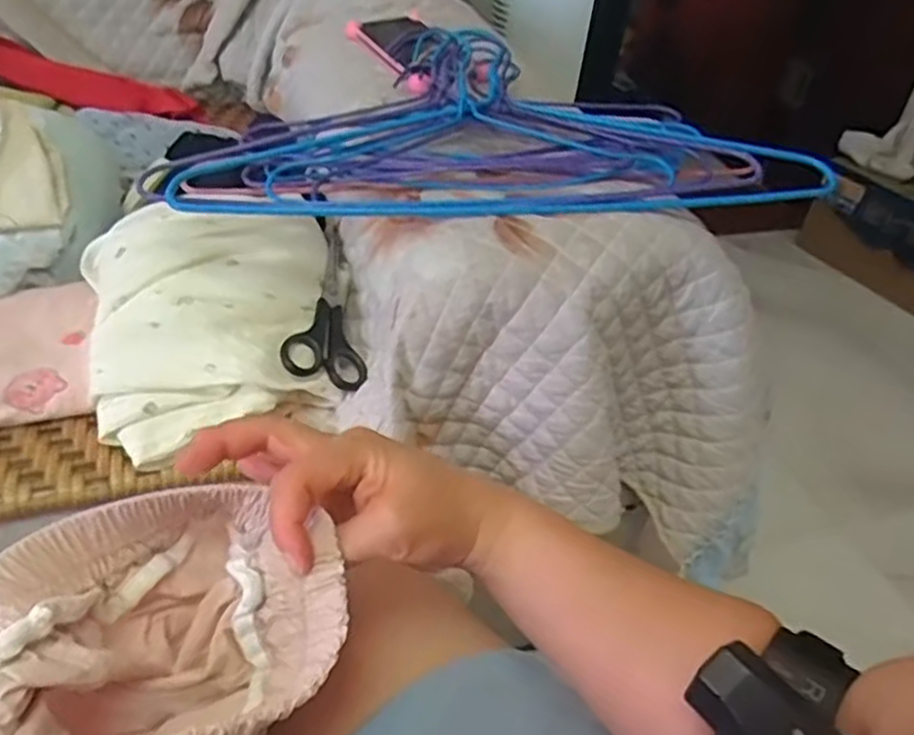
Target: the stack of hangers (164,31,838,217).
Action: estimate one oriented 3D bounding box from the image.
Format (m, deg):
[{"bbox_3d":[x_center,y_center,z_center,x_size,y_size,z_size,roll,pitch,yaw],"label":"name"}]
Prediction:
[{"bbox_3d":[0.033,-0.194,0.612,0.450,0.072,0.233,4,38,-4],"label":"stack of hangers"}]

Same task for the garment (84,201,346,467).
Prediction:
[{"bbox_3d":[-0.188,-0.048,0.594,0.178,0.084,0.218,-8,41,-19],"label":"garment"}]

